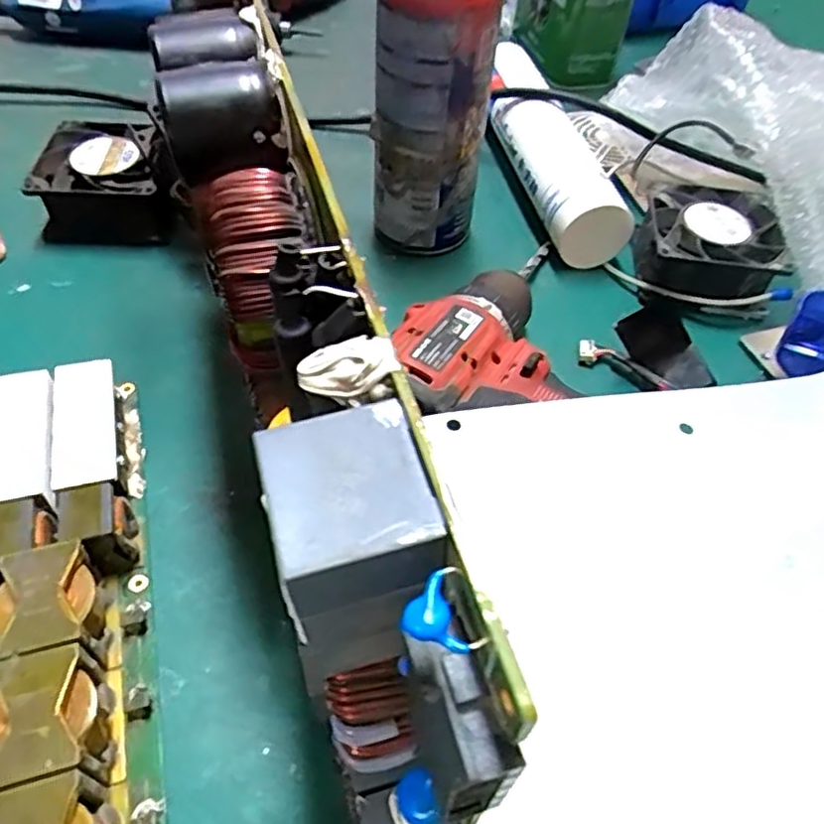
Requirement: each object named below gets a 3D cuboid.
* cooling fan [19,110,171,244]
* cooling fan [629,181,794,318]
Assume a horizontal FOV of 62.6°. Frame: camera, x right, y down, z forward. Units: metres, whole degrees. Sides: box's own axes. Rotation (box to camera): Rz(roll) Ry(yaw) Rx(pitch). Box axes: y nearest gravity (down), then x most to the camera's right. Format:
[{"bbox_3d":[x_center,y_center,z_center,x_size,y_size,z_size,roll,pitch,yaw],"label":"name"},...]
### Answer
[{"bbox_3d":[-0.196,-0.151,0.441,0.079,0.043,0.084,0,52,-3],"label":"cooling fan"},{"bbox_3d":[0.183,-0.104,0.430,0.083,0.043,0.084,6,52,1],"label":"cooling fan"}]

